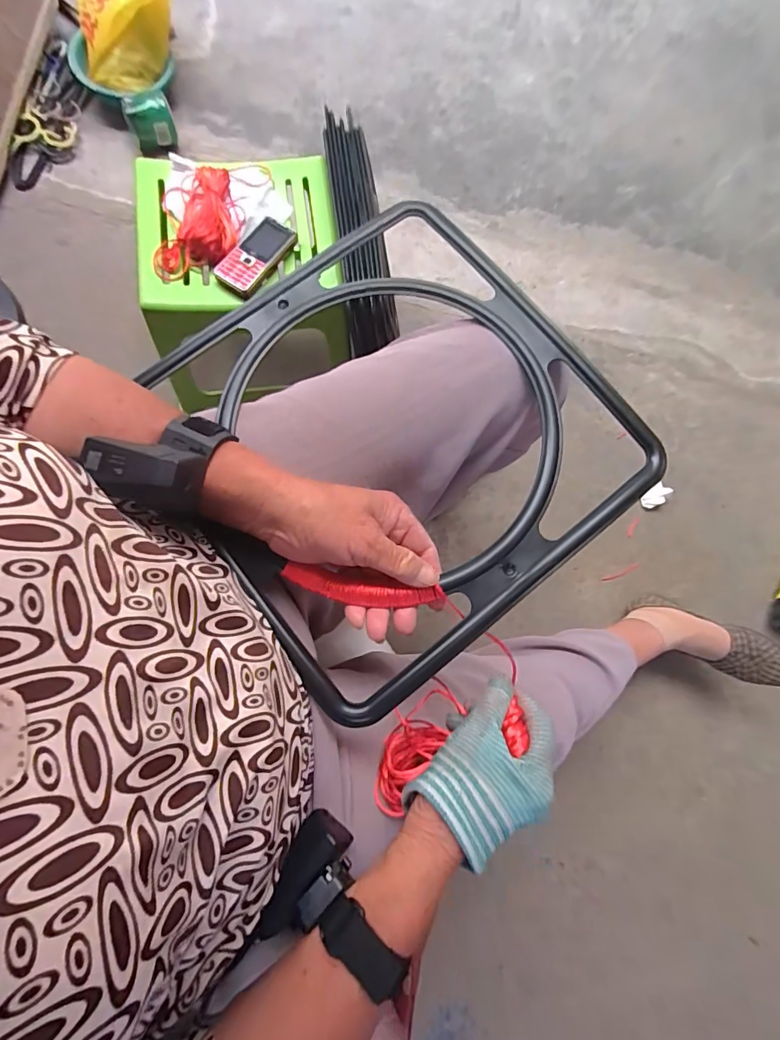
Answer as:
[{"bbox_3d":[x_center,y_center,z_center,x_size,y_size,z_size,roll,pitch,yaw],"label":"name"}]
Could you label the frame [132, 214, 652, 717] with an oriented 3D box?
[{"bbox_3d":[-0.001,-0.071,0.361,0.318,0.033,0.330,-36,79,-8],"label":"frame"}]

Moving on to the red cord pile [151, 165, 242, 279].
[{"bbox_3d":[-0.264,-0.427,0.667,0.091,0.035,0.191,14,75,-1],"label":"red cord pile"}]

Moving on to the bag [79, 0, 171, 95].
[{"bbox_3d":[-0.611,-1.219,1.063,0.226,0.123,0.423,2,92,1],"label":"bag"}]

